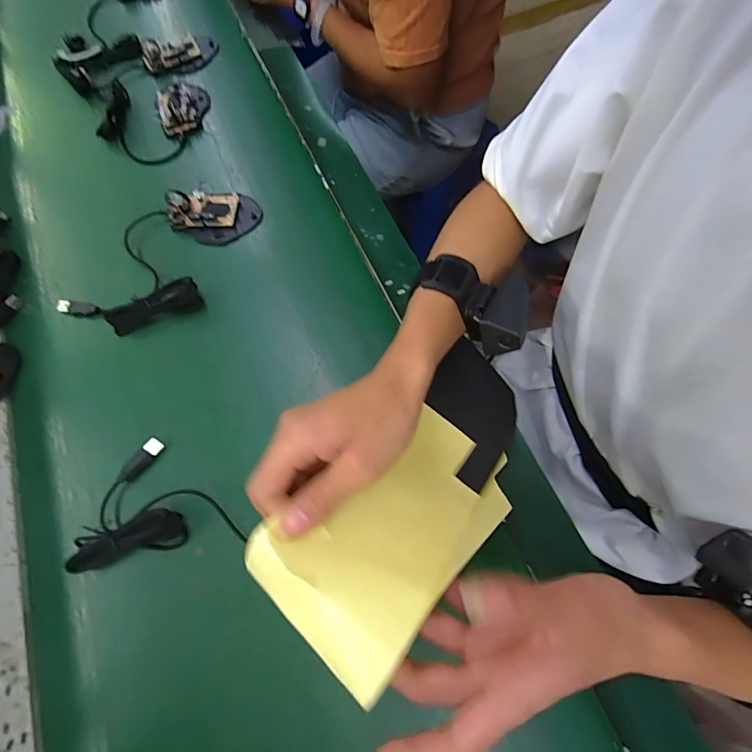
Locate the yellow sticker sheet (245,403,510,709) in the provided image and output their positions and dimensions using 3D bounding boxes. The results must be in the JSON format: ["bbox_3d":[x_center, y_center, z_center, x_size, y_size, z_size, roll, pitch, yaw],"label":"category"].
[{"bbox_3d":[0.020,0.093,0.274,0.096,0.028,0.187,45,42,16],"label":"yellow sticker sheet"}]

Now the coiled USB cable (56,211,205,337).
[{"bbox_3d":[-0.283,-0.109,0.448,0.142,0.029,0.151,-28,72,-8],"label":"coiled USB cable"}]

